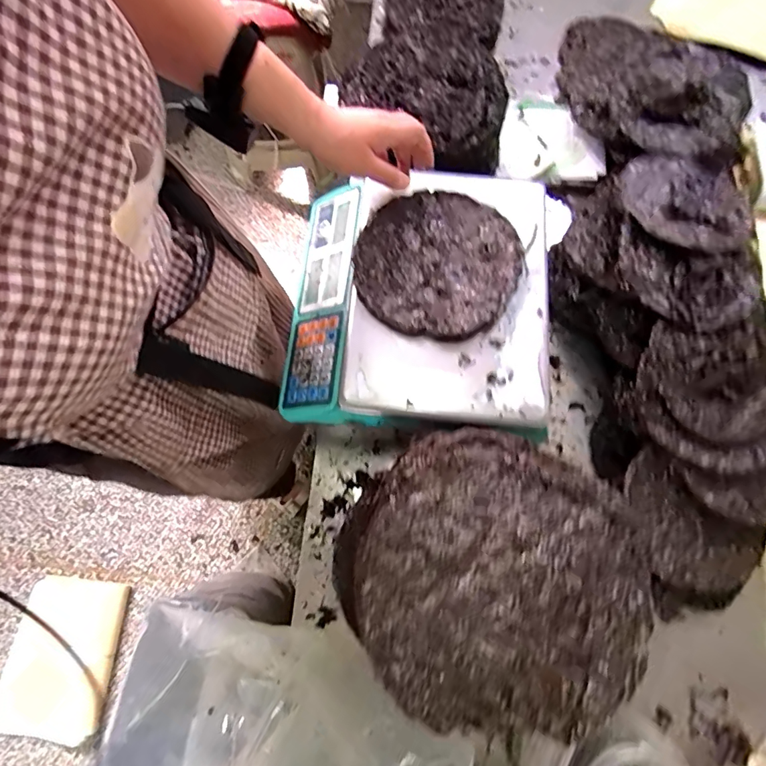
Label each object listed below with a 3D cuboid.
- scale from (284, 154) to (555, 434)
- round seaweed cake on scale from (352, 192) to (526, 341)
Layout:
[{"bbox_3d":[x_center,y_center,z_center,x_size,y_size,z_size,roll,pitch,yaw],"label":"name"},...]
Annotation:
[{"bbox_3d":[0.038,-0.109,0.577,0.303,0.093,0.324,7,73,1],"label":"scale"},{"bbox_3d":[0.065,-0.143,0.552,0.188,0.018,0.184,0,73,-1],"label":"round seaweed cake on scale"}]

